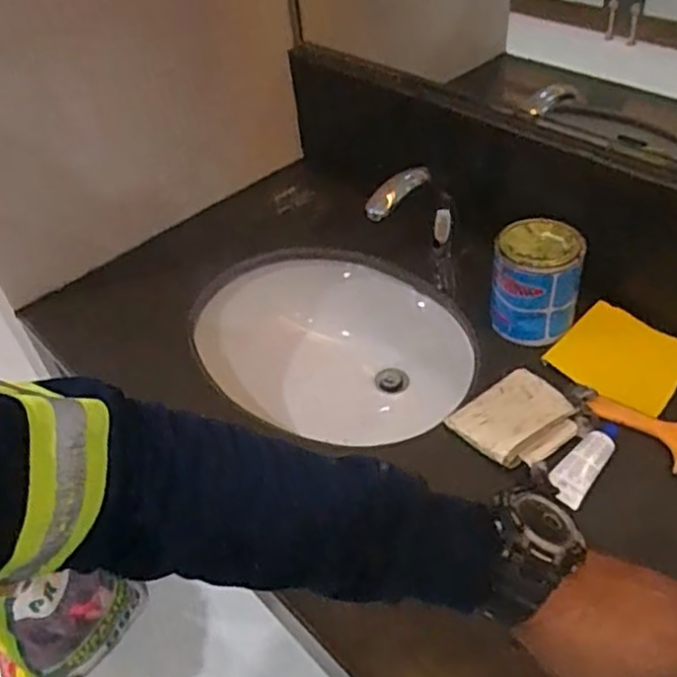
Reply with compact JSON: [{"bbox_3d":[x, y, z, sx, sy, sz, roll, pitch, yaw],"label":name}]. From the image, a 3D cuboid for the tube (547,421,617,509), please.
[{"bbox_3d":[0.269,0.129,0.748,0.040,0.020,0.114,27,53,31],"label":"tube"}]

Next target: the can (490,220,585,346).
[{"bbox_3d":[0.253,-0.077,0.885,0.103,0.124,0.103,-4,43,4],"label":"can"}]

